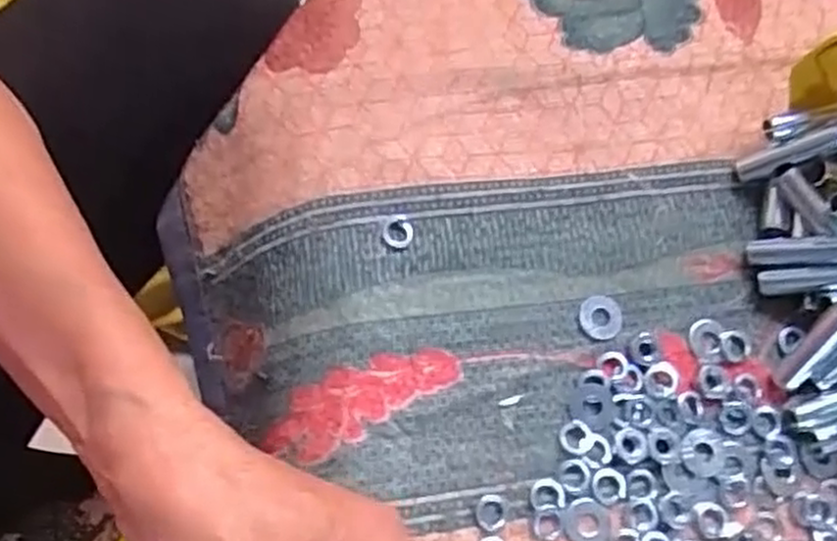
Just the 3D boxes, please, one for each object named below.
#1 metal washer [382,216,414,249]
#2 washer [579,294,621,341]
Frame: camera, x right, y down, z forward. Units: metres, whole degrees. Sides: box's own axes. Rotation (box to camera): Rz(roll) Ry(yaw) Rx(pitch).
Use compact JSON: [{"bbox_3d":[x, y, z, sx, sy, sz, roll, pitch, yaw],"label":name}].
[{"bbox_3d":[-0.009,-0.015,0.320,0.013,0.004,0.012,1,72,-3],"label":"metal washer"},{"bbox_3d":[0.077,0.020,0.326,0.017,0.004,0.019,39,74,10],"label":"washer"}]

